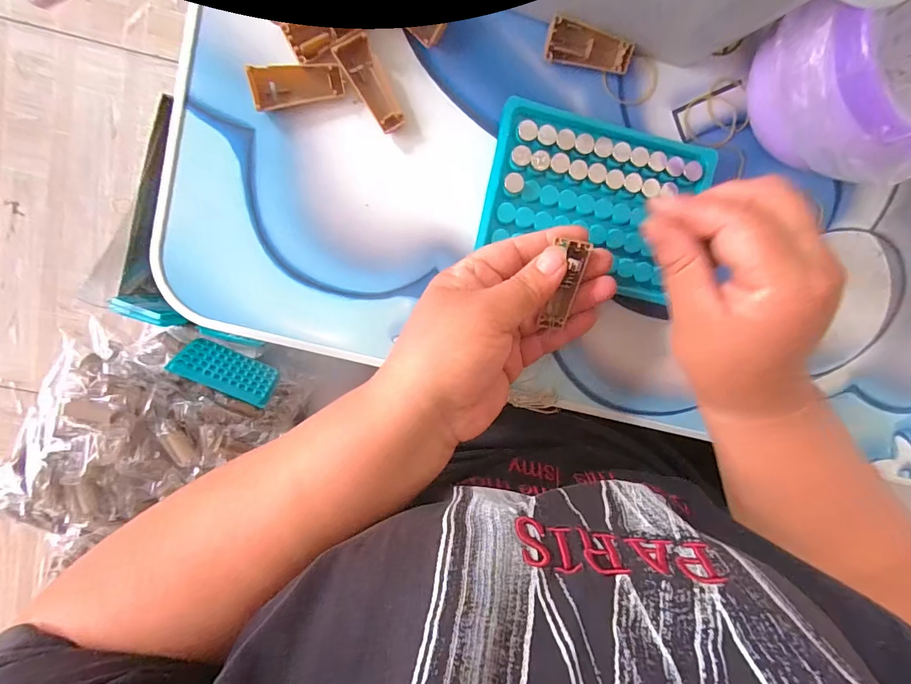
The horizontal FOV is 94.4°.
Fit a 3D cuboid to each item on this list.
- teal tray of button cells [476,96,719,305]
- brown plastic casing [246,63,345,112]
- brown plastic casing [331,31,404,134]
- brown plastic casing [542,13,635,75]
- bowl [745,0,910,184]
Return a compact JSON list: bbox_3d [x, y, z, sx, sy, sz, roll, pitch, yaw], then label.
[{"bbox_3d":[0.084,-0.086,0.256,0.129,0.014,0.100,10,97,-6],"label":"teal tray of button cells"},{"bbox_3d":[-0.089,-0.145,0.236,0.050,0.013,0.017,-12,99,-3],"label":"brown plastic casing"},{"bbox_3d":[-0.046,-0.145,0.239,0.020,0.011,0.049,-33,99,1],"label":"brown plastic casing"},{"bbox_3d":[0.078,-0.171,0.246,0.051,0.011,0.019,7,98,-5],"label":"brown plastic casing"},{"bbox_3d":[0.220,-0.140,0.223,0.109,0.089,0.102,-31,99,0],"label":"bowl"}]

